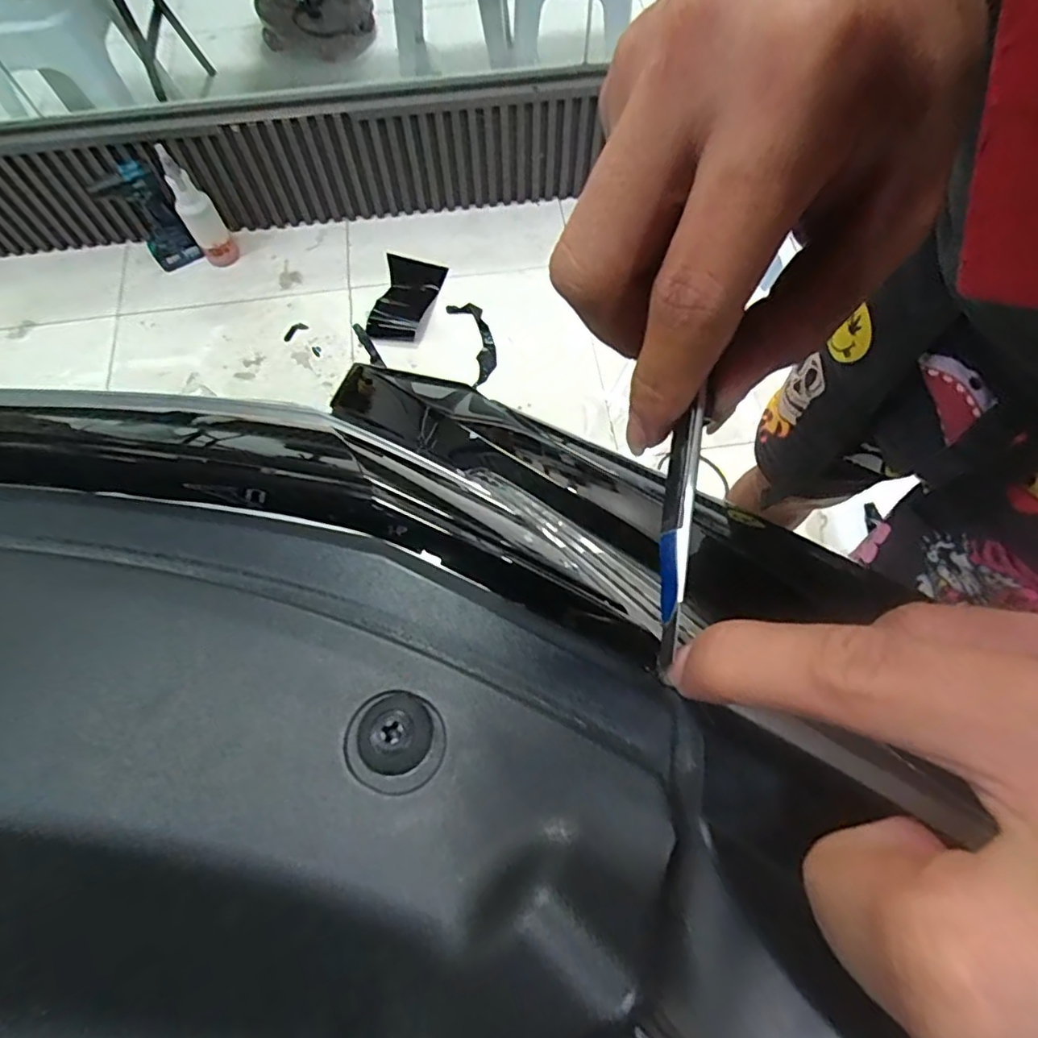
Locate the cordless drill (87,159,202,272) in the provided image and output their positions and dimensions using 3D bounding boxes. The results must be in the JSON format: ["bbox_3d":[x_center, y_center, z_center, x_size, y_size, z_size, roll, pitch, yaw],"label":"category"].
[{"bbox_3d":[-0.938,-0.756,1.481,0.145,0.252,0.089,-36,52,-11],"label":"cordless drill"}]

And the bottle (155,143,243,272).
[{"bbox_3d":[-0.813,-0.779,1.471,0.086,0.292,0.086,-31,71,-11],"label":"bottle"}]

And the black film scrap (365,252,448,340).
[{"bbox_3d":[-0.296,-0.577,1.511,0.156,0.049,0.293,9,68,5],"label":"black film scrap"}]

